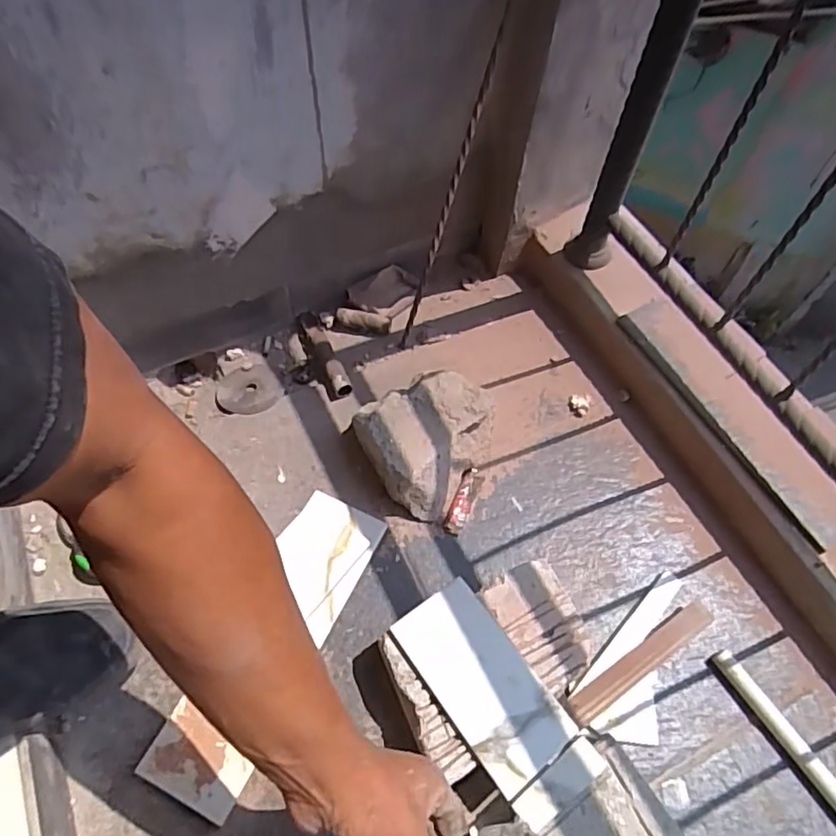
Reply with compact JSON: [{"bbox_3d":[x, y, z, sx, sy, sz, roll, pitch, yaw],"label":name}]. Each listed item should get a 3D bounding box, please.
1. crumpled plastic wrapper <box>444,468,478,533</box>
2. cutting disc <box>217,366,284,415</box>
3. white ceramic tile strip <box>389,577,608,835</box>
[{"bbox_3d":[0.059,0.104,0.750,0.025,0.015,0.087,20,61,9],"label":"crumpled plastic wrapper"},{"bbox_3d":[-0.237,-0.038,0.843,0.089,0.010,0.089,0,47,0],"label":"cutting disc"},{"bbox_3d":[0.071,0.265,0.567,0.089,0.007,0.212,-33,67,-20],"label":"white ceramic tile strip"}]

